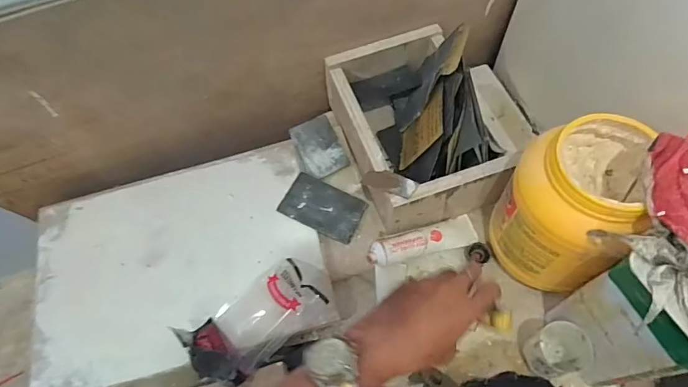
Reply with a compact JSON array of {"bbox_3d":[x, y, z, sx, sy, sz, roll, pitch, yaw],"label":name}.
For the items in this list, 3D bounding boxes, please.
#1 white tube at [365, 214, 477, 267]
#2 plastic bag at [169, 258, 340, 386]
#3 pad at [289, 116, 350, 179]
[{"bbox_3d":[0.116,0.067,0.619,0.170,0.024,0.038,-13,61,-23],"label":"white tube"},{"bbox_3d":[-0.103,0.152,0.546,0.187,0.050,0.104,-35,65,-14],"label":"plastic bag"},{"bbox_3d":[-0.041,-0.076,0.705,0.067,0.010,0.112,-23,63,-8],"label":"pad"}]

